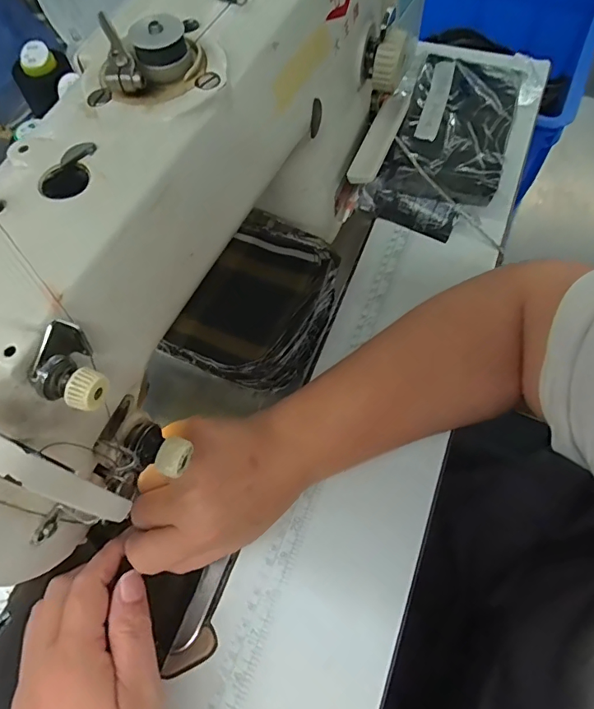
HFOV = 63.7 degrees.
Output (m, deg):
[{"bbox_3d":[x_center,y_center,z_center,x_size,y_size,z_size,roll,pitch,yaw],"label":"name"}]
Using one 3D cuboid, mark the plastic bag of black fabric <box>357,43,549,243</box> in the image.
[{"bbox_3d":[0.137,-0.199,0.442,0.118,0.077,0.154,21,66,11],"label":"plastic bag of black fabric"}]

